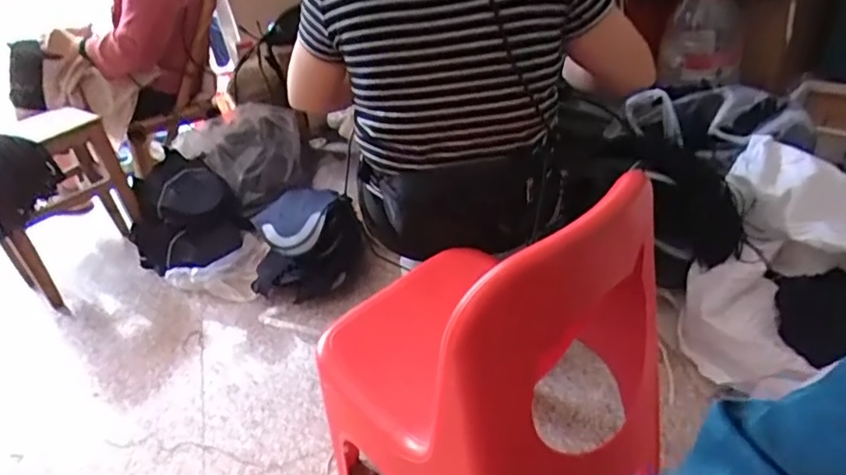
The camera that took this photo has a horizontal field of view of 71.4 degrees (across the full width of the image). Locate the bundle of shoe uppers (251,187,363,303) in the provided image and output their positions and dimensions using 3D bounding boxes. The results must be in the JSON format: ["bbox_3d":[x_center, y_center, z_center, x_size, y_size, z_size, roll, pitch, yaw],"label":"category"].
[{"bbox_3d":[-0.298,0.022,1.509,0.270,0.201,0.228,-9,33,1],"label":"bundle of shoe uppers"}]

